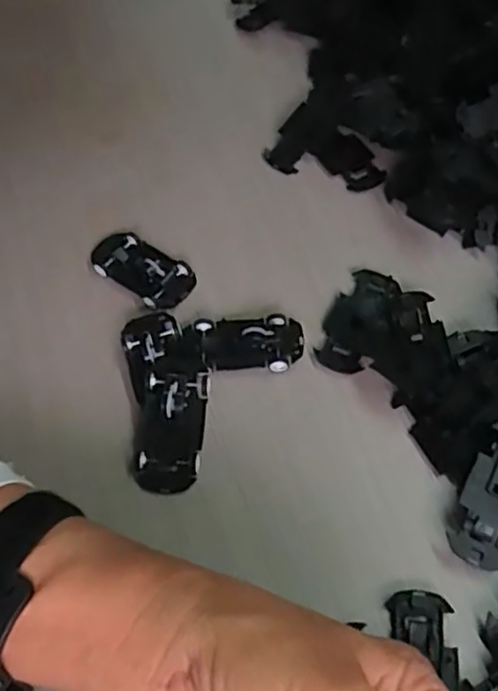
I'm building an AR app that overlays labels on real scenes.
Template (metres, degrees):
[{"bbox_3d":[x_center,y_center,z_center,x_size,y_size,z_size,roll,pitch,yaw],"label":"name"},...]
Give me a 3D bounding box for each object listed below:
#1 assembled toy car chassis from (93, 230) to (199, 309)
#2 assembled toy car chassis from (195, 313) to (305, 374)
[{"bbox_3d":[-0.059,-0.043,0.379,0.062,0.013,0.029,30,66,20],"label":"assembled toy car chassis"},{"bbox_3d":[0.001,-0.002,0.350,0.053,0.012,0.033,-7,59,0],"label":"assembled toy car chassis"}]

